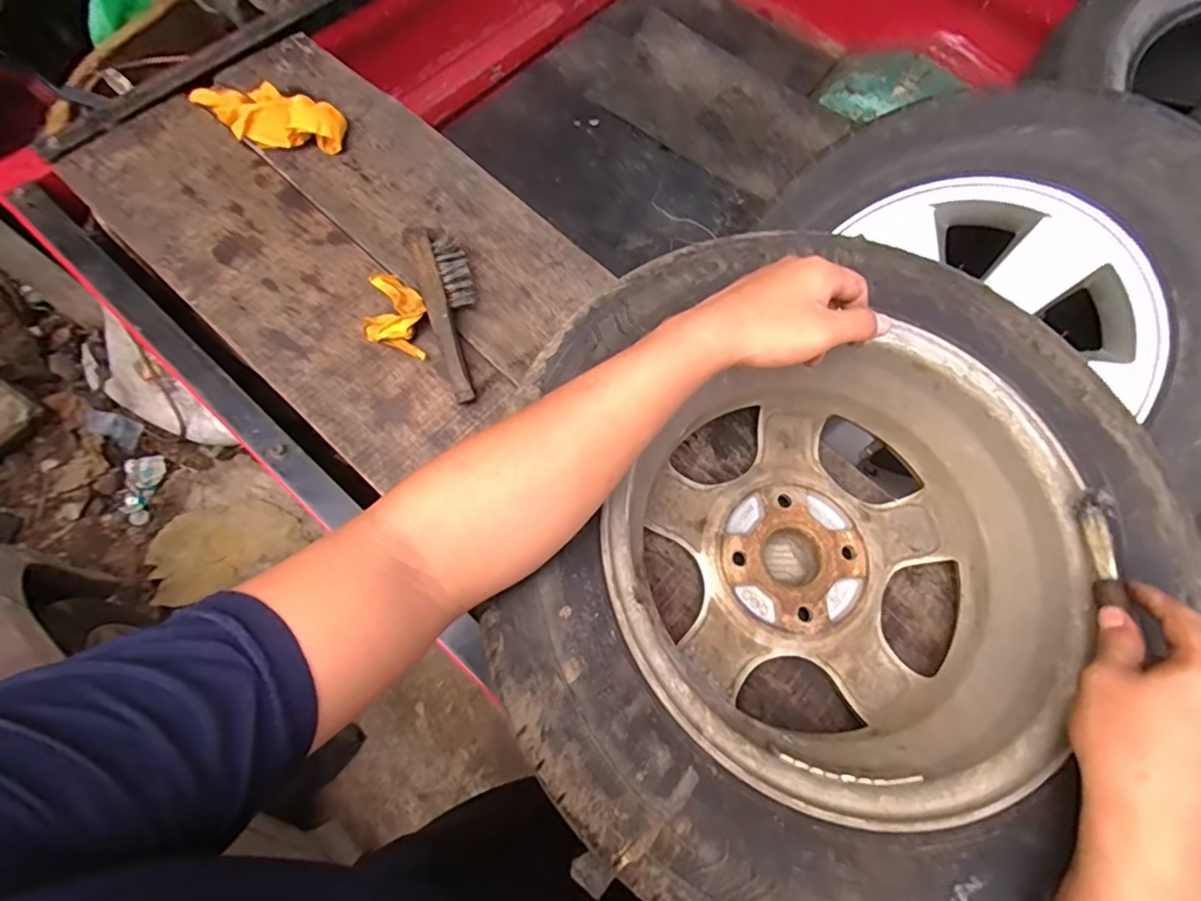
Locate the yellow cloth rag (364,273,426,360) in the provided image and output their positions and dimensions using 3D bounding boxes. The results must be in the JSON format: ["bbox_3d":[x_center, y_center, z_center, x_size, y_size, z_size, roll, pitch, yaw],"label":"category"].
[{"bbox_3d":[-0.214,-0.143,0.593,0.058,0.025,0.094,-5,65,-1],"label":"yellow cloth rag"}]

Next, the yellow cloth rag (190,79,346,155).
[{"bbox_3d":[-0.391,-0.385,0.656,0.178,0.040,0.064,13,66,7],"label":"yellow cloth rag"}]

